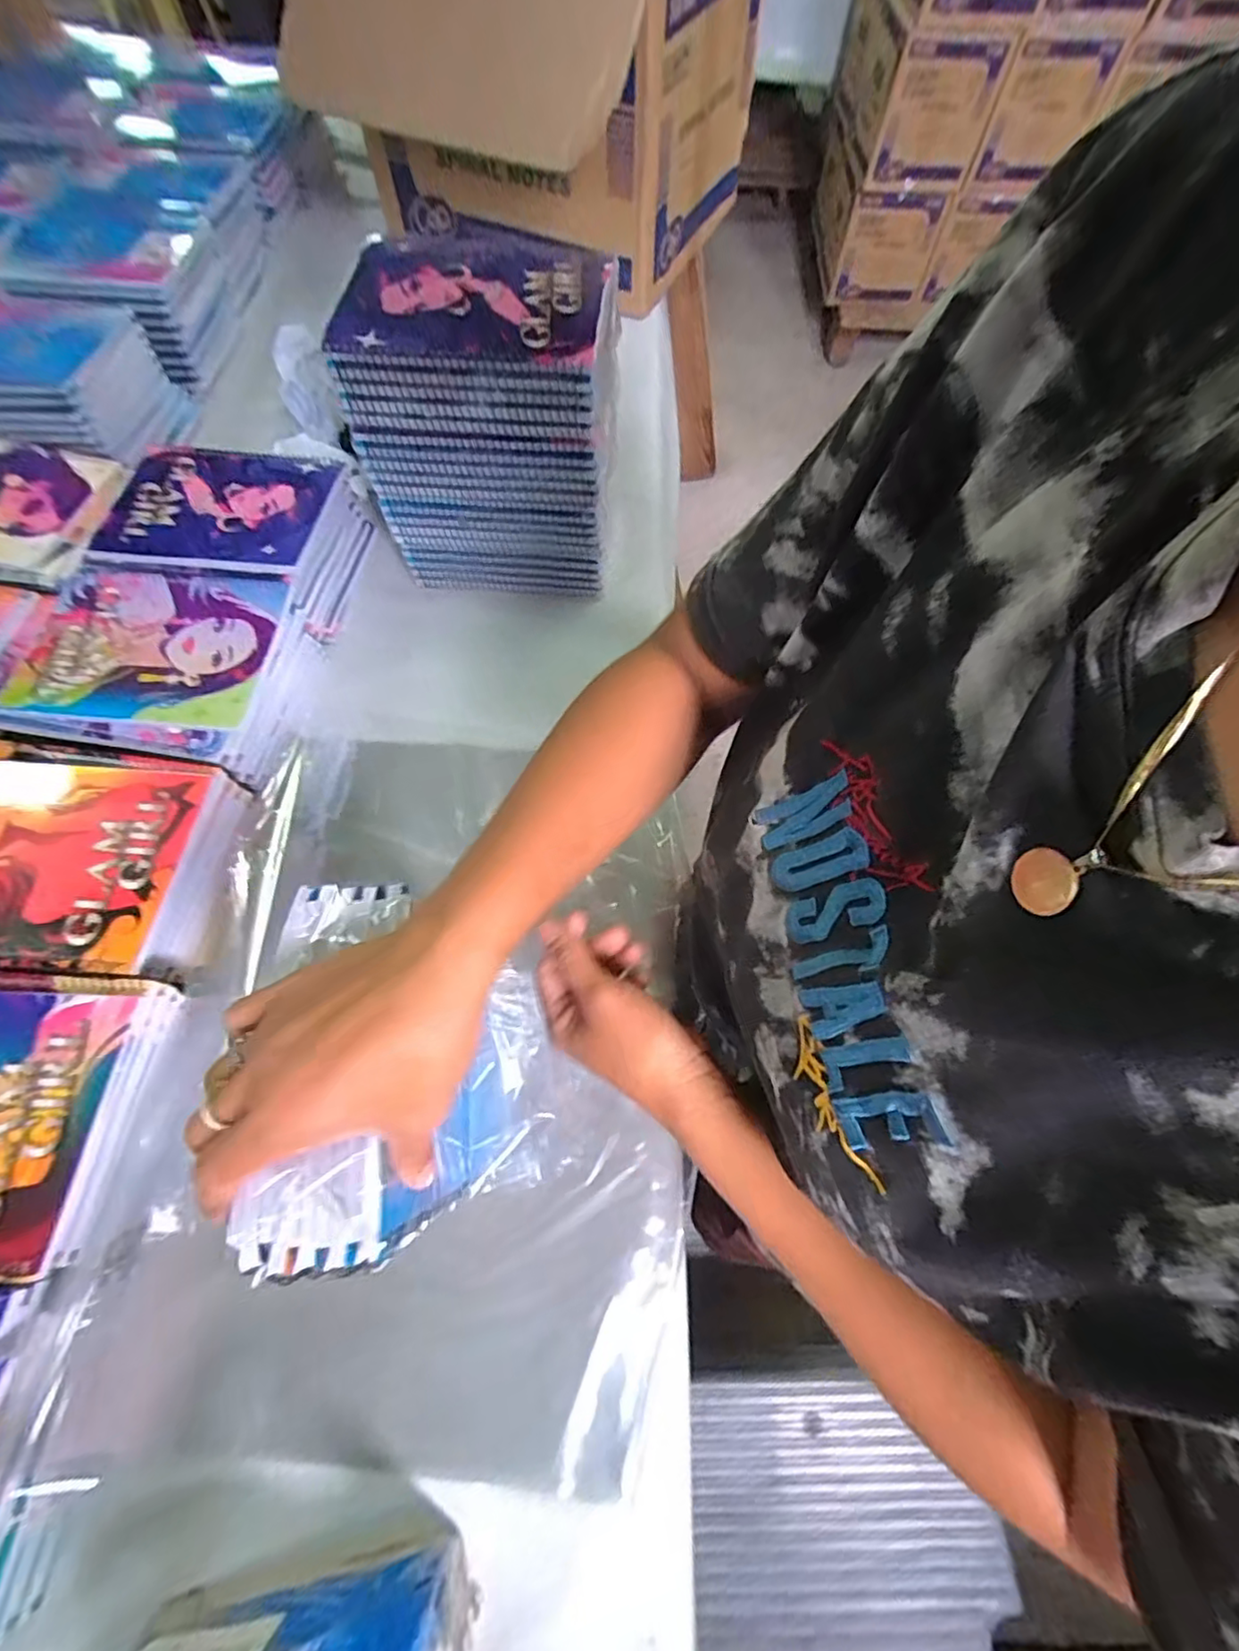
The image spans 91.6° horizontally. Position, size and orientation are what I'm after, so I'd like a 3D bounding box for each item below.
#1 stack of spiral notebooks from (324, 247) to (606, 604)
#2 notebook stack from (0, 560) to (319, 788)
[{"bbox_3d":[-0.109,-0.347,0.546,0.197,0.226,0.141,7,65,3],"label":"stack of spiral notebooks"},{"bbox_3d":[-0.383,-0.129,0.518,0.206,0.079,0.170,6,66,1],"label":"notebook stack"}]

